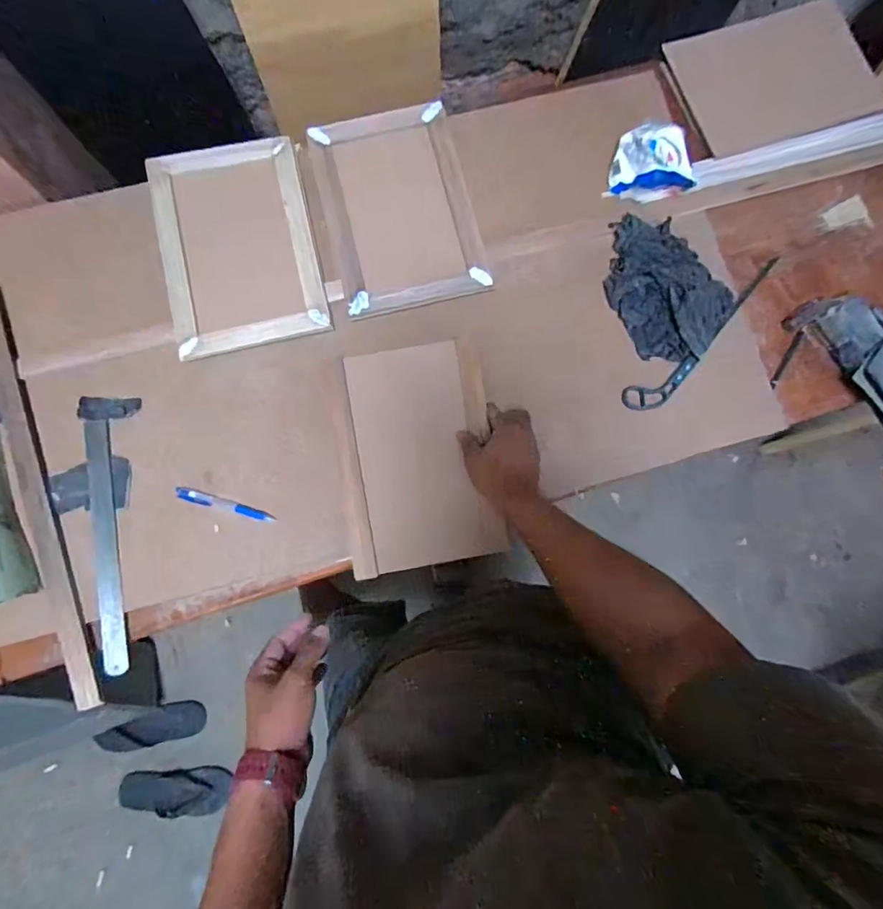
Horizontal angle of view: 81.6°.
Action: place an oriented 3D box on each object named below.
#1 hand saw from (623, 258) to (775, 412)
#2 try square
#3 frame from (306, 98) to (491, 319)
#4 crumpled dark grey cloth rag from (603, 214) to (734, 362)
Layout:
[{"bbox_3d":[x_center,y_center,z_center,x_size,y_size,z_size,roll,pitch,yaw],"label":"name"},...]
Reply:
[{"bbox_3d":[0.383,-0.167,0.720,0.314,0.020,0.048,-40,86,-5],"label":"hand saw"},{"bbox_3d":[-0.433,0.099,0.671,0.071,0.014,0.357,-6,84,-2],"label":"try square"},{"bbox_3d":[-0.062,-0.355,0.735,0.205,0.018,0.303,-14,84,-3],"label":"frame"},{"bbox_3d":[0.310,-0.243,0.718,0.149,0.051,0.219,-33,86,-5],"label":"crumpled dark grey cloth rag"}]

